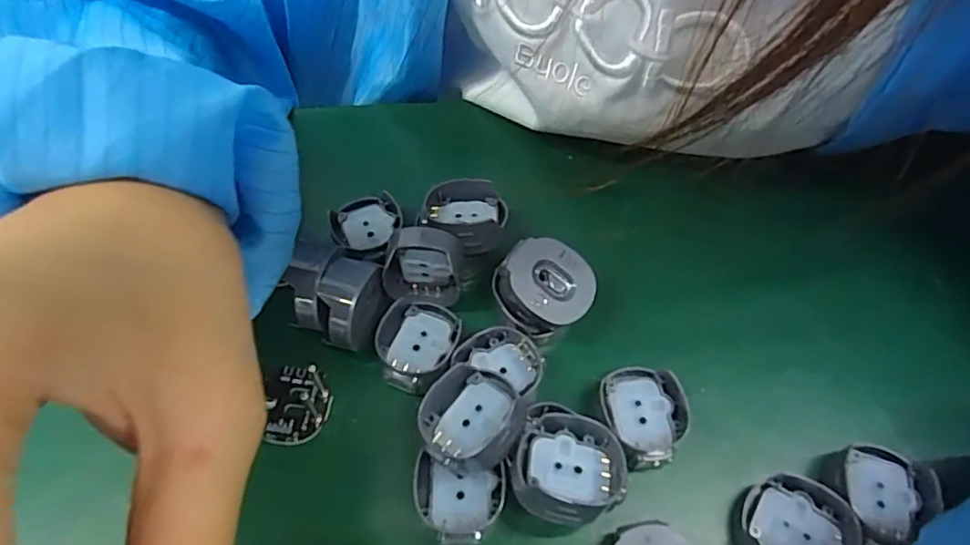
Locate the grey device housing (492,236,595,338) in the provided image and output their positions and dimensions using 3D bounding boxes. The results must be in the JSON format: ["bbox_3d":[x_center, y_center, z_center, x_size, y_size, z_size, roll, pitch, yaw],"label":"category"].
[{"bbox_3d":[0.017,0.005,0.192,0.029,0.015,0.027,38,70,-1],"label":"grey device housing"}]

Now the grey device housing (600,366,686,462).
[{"bbox_3d":[0.048,0.043,0.182,0.023,0.010,0.028,-6,59,-3],"label":"grey device housing"}]

